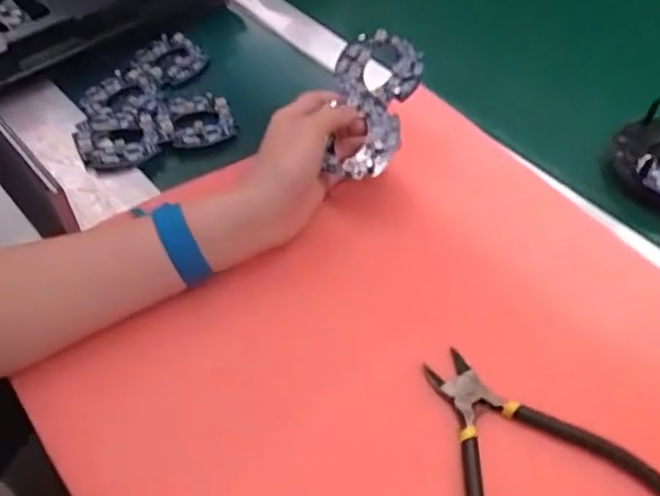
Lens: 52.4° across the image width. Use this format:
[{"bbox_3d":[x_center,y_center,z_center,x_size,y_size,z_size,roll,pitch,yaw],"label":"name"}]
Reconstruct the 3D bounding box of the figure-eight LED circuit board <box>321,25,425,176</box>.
[{"bbox_3d":[0.033,-0.105,0.494,0.060,0.018,0.123,7,65,4],"label":"figure-eight LED circuit board"}]

